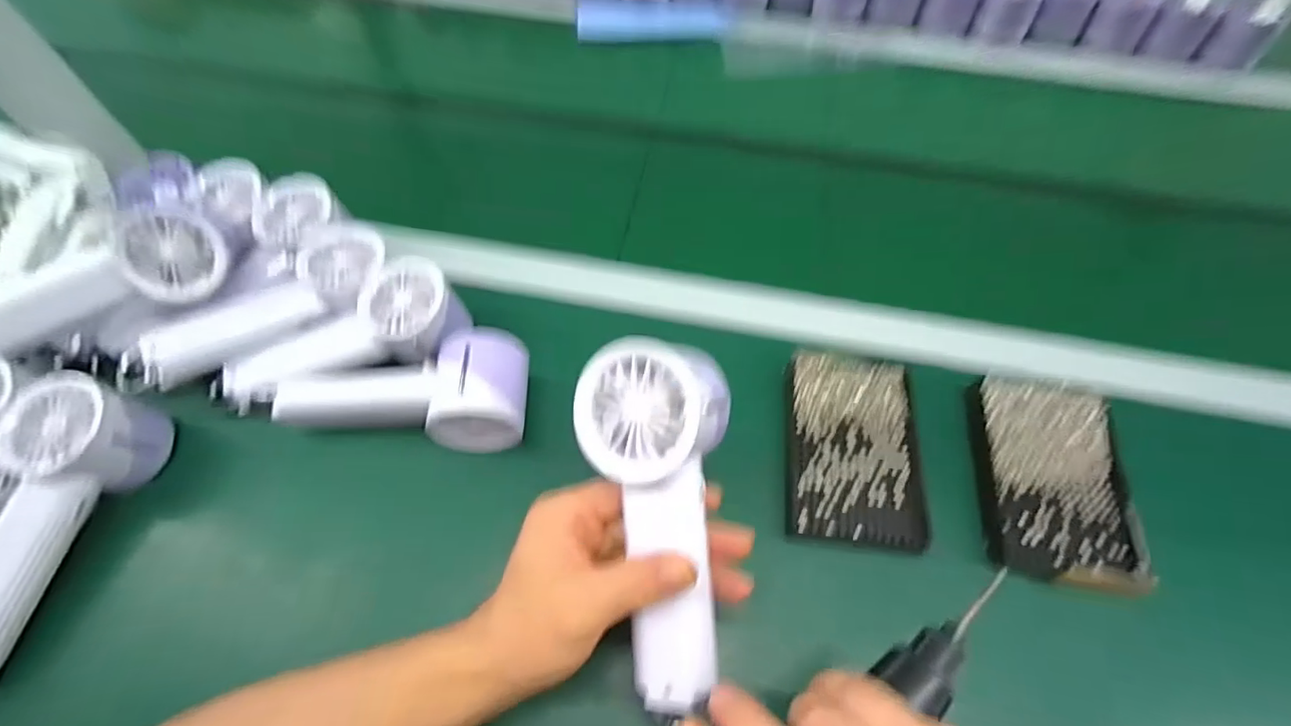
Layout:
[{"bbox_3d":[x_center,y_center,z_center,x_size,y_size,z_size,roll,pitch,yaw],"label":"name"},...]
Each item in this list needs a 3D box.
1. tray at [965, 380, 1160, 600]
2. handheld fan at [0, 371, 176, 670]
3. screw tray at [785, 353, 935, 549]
[{"bbox_3d":[0.278,0.075,0.381,0.090,0.014,0.144,8,61,4],"label":"tray"},{"bbox_3d":[-0.380,0.111,0.353,0.064,0.059,0.196,11,73,6],"label":"handheld fan"},{"bbox_3d":[0.146,0.057,0.396,0.090,0.012,0.136,6,60,3],"label":"screw tray"}]

